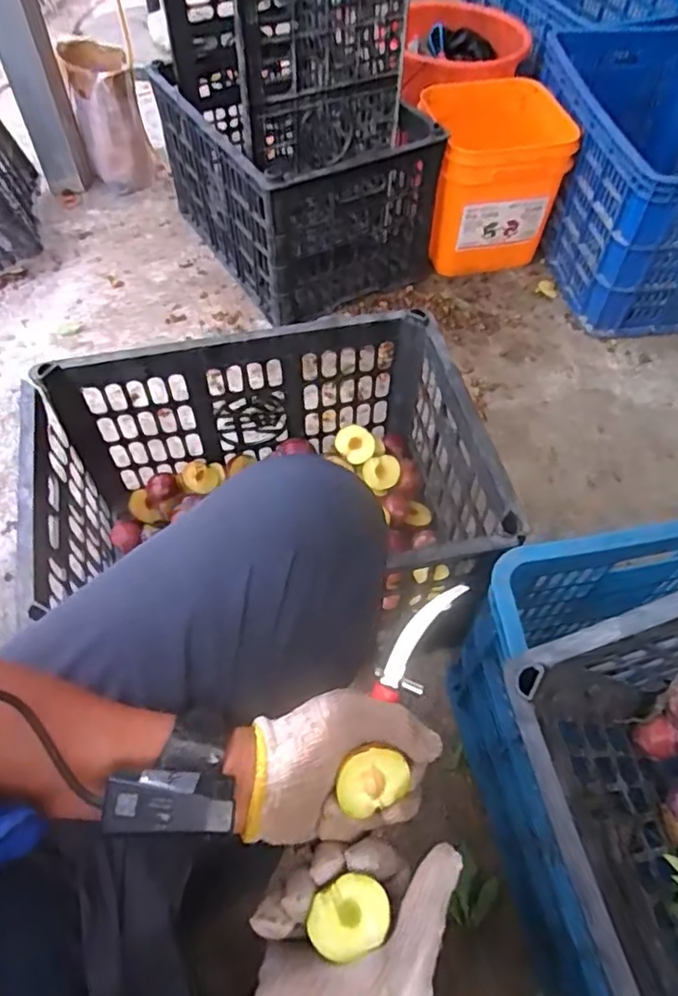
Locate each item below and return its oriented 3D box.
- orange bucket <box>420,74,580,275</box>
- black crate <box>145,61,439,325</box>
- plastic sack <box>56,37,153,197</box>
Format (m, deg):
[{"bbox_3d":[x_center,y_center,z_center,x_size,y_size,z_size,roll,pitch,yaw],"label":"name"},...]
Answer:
[{"bbox_3d":[0.303,-0.624,1.242,0.285,0.238,0.270,-5,58,-3],"label":"orange bucket"},{"bbox_3d":[-0.080,-0.605,1.202,0.348,0.267,0.481,-28,62,-16],"label":"black crate"},{"bbox_3d":[-0.493,-0.816,1.352,0.137,0.247,0.173,-17,59,-11],"label":"plastic sack"}]

